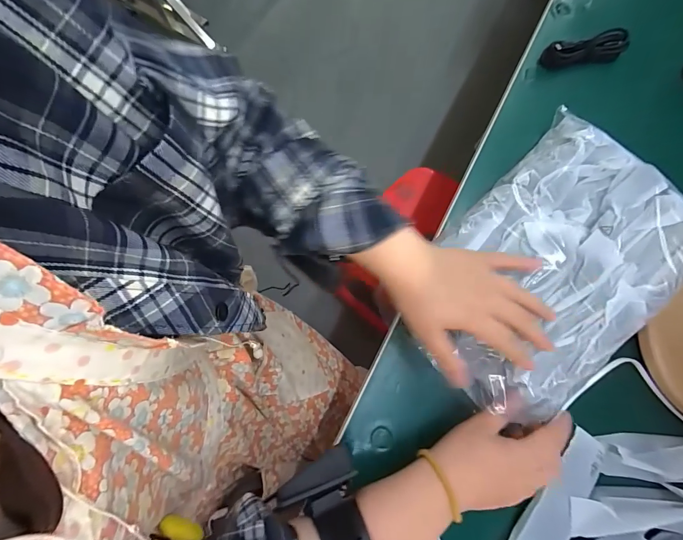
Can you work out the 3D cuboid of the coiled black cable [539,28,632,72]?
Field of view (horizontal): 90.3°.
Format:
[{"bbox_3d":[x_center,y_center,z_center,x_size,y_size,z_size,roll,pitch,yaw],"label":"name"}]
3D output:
[{"bbox_3d":[0.332,-0.297,0.458,0.109,0.022,0.035,-15,77,-3],"label":"coiled black cable"}]

